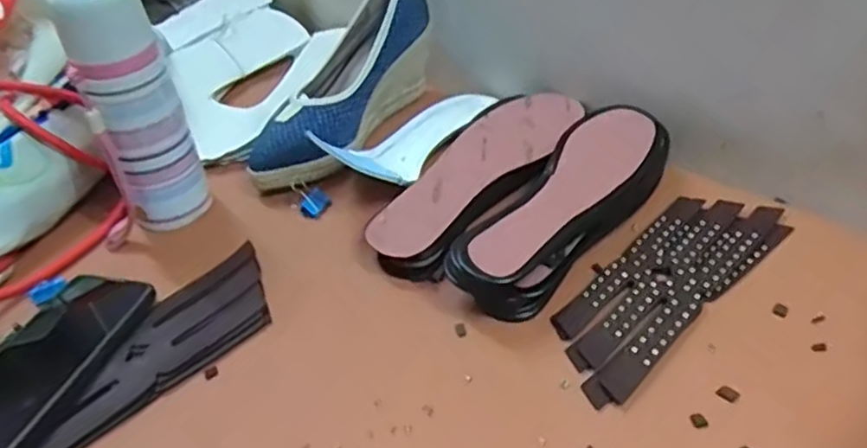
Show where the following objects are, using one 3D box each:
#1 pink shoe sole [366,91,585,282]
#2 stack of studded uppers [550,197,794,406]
[{"bbox_3d":[0.041,-0.040,0.584,0.086,0.033,0.235,20,47,27],"label":"pink shoe sole"},{"bbox_3d":[0.166,0.040,0.497,0.219,0.011,0.075,-33,48,-28],"label":"stack of studded uppers"}]

